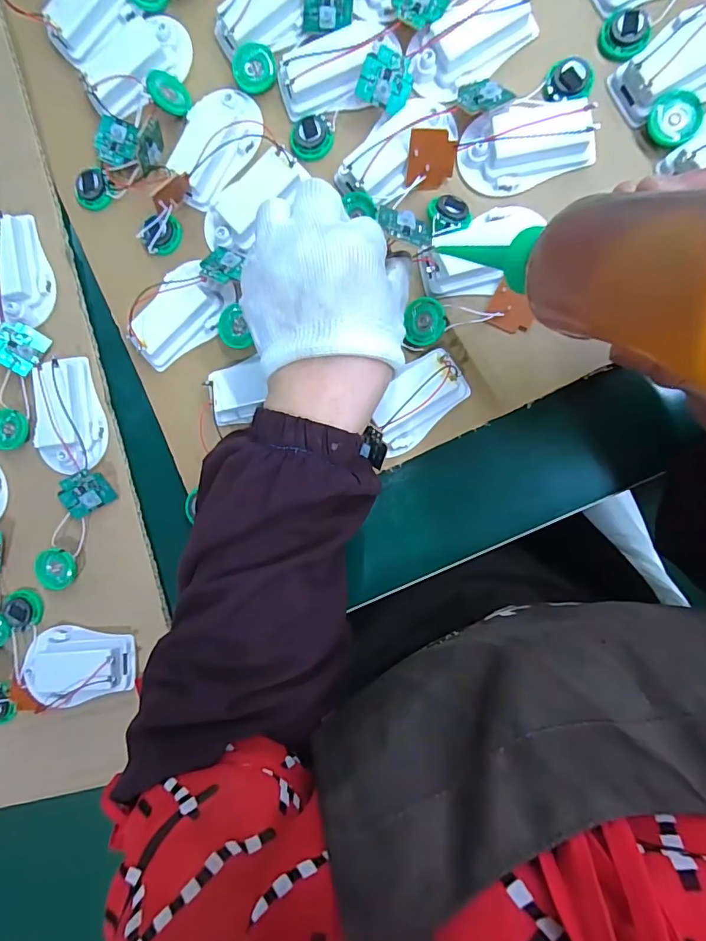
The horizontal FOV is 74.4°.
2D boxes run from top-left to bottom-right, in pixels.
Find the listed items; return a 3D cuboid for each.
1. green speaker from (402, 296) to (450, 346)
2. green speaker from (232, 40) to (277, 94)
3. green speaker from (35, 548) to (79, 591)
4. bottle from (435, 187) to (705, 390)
[{"bbox_3d":[0.045,-0.094,0.291,0.026,0.005,0.028,-23,94,27],"label":"green speaker"},{"bbox_3d":[-0.066,-0.267,0.310,0.028,0.004,0.027,-19,112,-2],"label":"green speaker"},{"bbox_3d":[-0.206,0.069,0.326,0.026,0.012,0.029,-12,91,8],"label":"green speaker"},{"bbox_3d":[0.093,-0.072,0.172,0.129,0.040,0.048,38,96,43],"label":"bottle"}]

